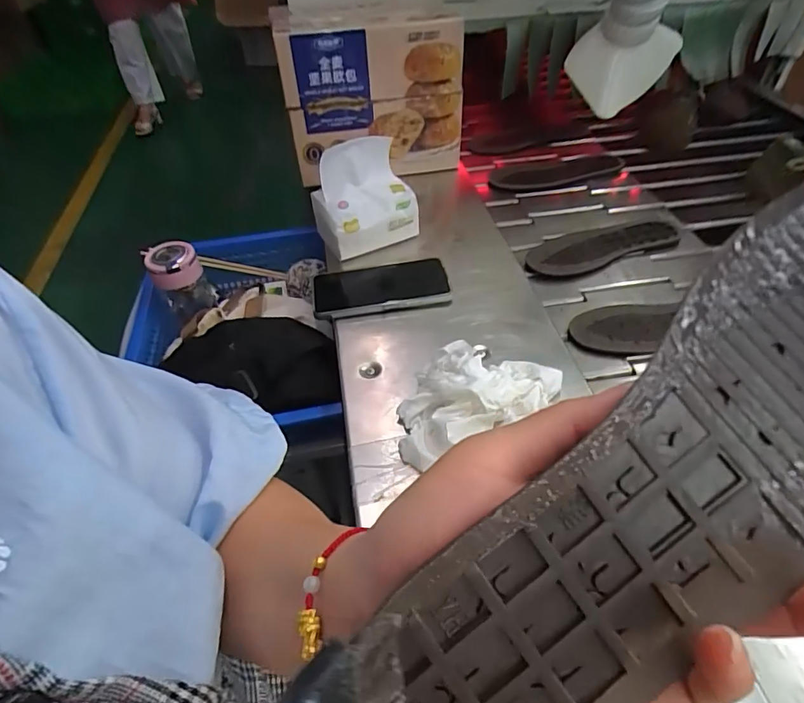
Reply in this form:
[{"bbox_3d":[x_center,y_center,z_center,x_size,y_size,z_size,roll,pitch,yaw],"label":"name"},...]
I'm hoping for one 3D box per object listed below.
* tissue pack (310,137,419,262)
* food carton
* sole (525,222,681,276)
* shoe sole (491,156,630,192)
[{"bbox_3d":[-0.051,-0.199,0.635,0.123,0.116,0.096,-30,54,-22],"label":"tissue pack"},{"bbox_3d":[-0.046,-0.396,0.743,0.260,0.219,0.133,-10,50,-7],"label":"food carton"},{"bbox_3d":[0.300,-0.157,0.717,0.244,0.013,0.091,-14,48,-11],"label":"sole"},{"bbox_3d":[0.288,-0.335,0.887,0.272,0.010,0.091,-19,49,-15],"label":"shoe sole"}]

